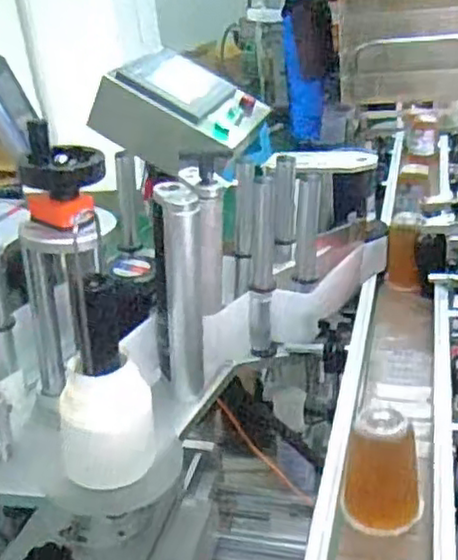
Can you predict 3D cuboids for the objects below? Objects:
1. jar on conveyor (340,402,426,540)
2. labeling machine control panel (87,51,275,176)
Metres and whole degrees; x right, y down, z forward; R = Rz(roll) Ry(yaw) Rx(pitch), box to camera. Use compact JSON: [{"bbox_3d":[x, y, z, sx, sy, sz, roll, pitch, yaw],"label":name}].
[{"bbox_3d":[0.164,0.198,0.727,0.081,0.124,0.099,0,27,12],"label":"jar on conveyor"},{"bbox_3d":[-0.082,-0.295,1.229,0.257,0.147,0.277,34,38,3],"label":"labeling machine control panel"}]

